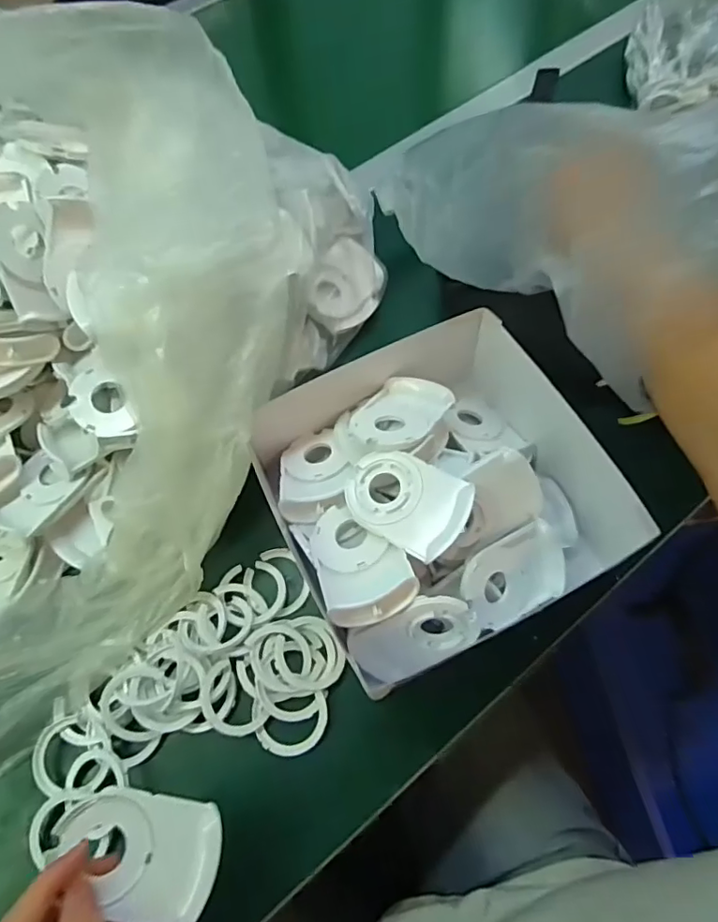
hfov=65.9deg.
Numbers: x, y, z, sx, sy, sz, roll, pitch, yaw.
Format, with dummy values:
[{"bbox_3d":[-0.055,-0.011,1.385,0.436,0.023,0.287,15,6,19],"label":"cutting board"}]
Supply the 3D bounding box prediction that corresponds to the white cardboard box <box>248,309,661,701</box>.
[{"bbox_3d":[0.047,0.013,0.398,0.200,0.082,0.222,-26,66,-9],"label":"white cardboard box"}]

